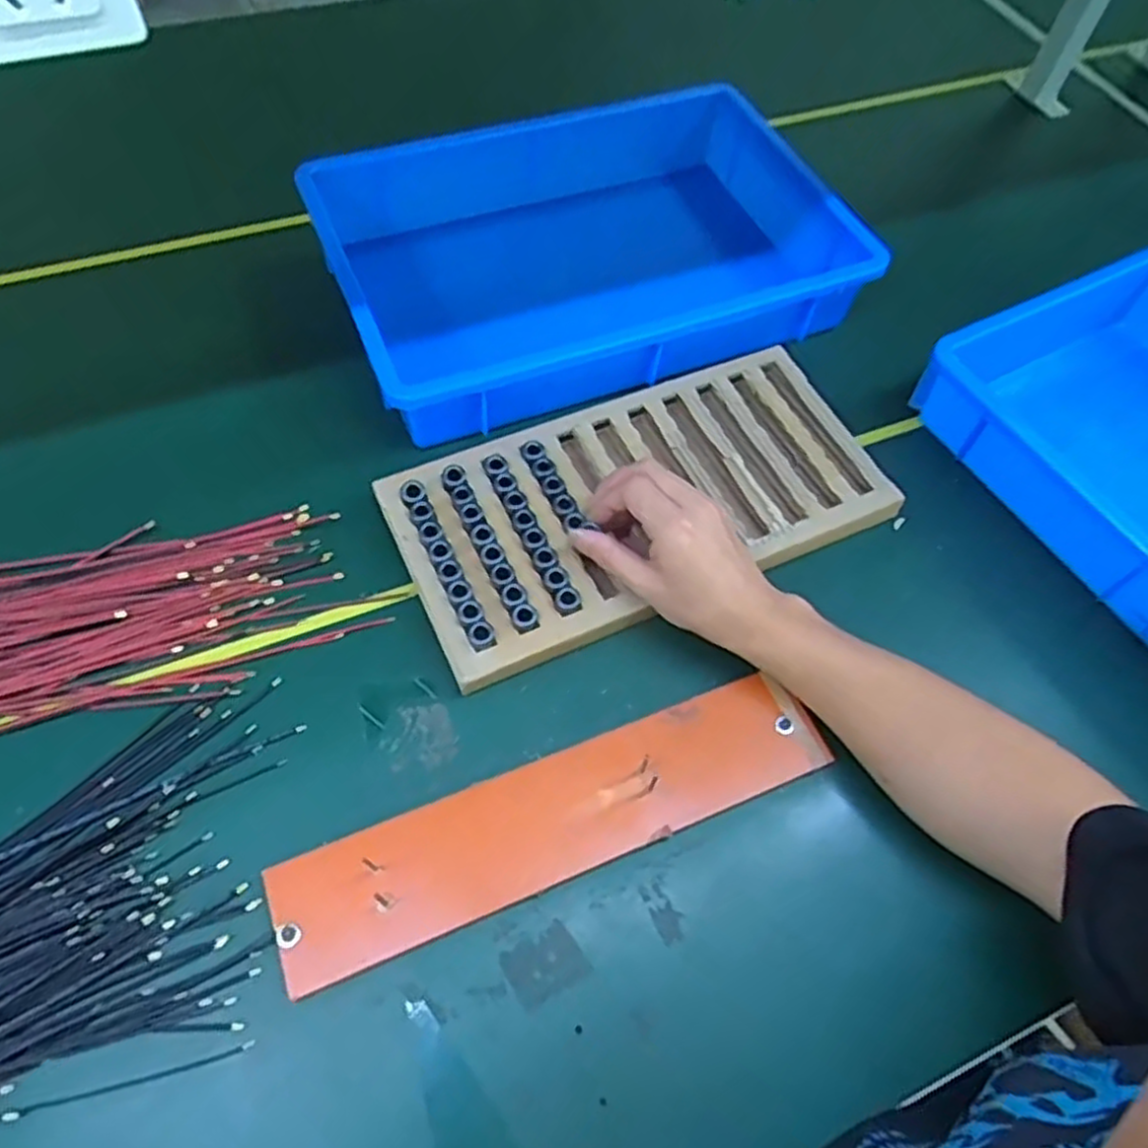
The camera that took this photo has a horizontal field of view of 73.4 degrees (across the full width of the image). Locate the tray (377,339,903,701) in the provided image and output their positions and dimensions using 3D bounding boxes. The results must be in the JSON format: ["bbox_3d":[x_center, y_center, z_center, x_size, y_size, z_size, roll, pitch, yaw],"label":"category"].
[{"bbox_3d":[0.048,-0.059,0.561,0.340,0.022,0.173,-23,67,-16],"label":"tray"}]

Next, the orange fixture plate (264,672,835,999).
[{"bbox_3d":[-0.009,0.147,0.469,0.334,0.012,0.071,-19,70,-13],"label":"orange fixture plate"}]

